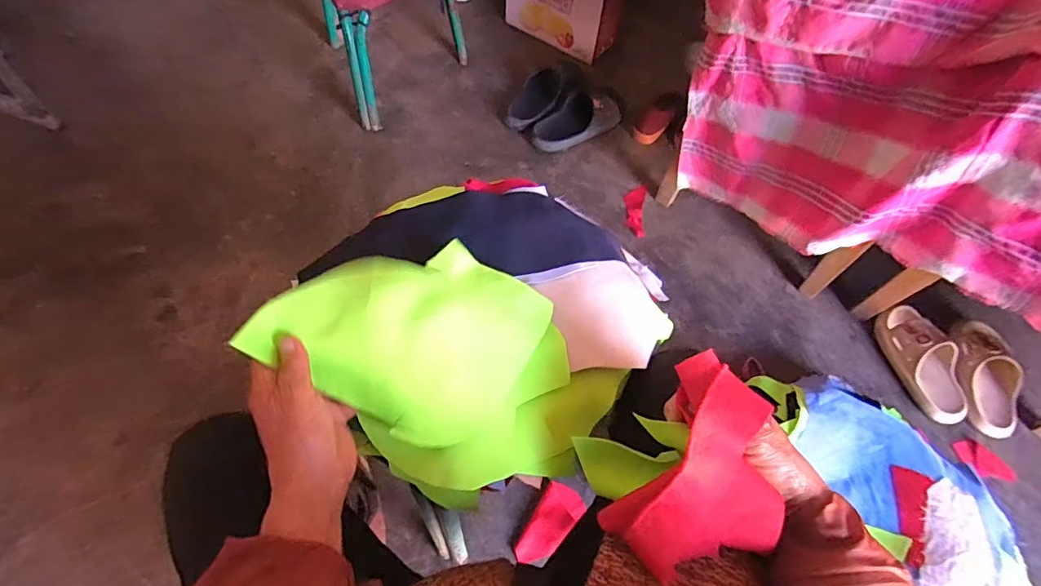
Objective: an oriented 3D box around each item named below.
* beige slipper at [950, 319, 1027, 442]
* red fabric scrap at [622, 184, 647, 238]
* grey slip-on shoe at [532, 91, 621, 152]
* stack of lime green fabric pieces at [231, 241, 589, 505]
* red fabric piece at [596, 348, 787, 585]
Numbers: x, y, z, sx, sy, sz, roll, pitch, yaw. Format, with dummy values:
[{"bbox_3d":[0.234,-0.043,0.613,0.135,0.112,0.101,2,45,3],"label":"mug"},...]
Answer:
[{"bbox_3d":[0.841,0.146,0.920,0.091,0.078,0.213,13,60,4],"label":"beige slipper"},{"bbox_3d":[0.250,-0.184,1.114,0.045,0.008,0.143,9,60,2],"label":"red fabric scrap"},{"bbox_3d":[0.129,-0.407,1.200,0.221,0.064,0.101,-28,65,-17],"label":"grey slip-on shoe"},{"bbox_3d":[-0.065,0.057,0.432,0.265,0.061,0.186,39,69,-3],"label":"stack of lime green fabric pieces"},{"bbox_3d":[0.140,0.133,0.379,0.094,0.050,0.158,26,98,7],"label":"red fabric piece"}]

